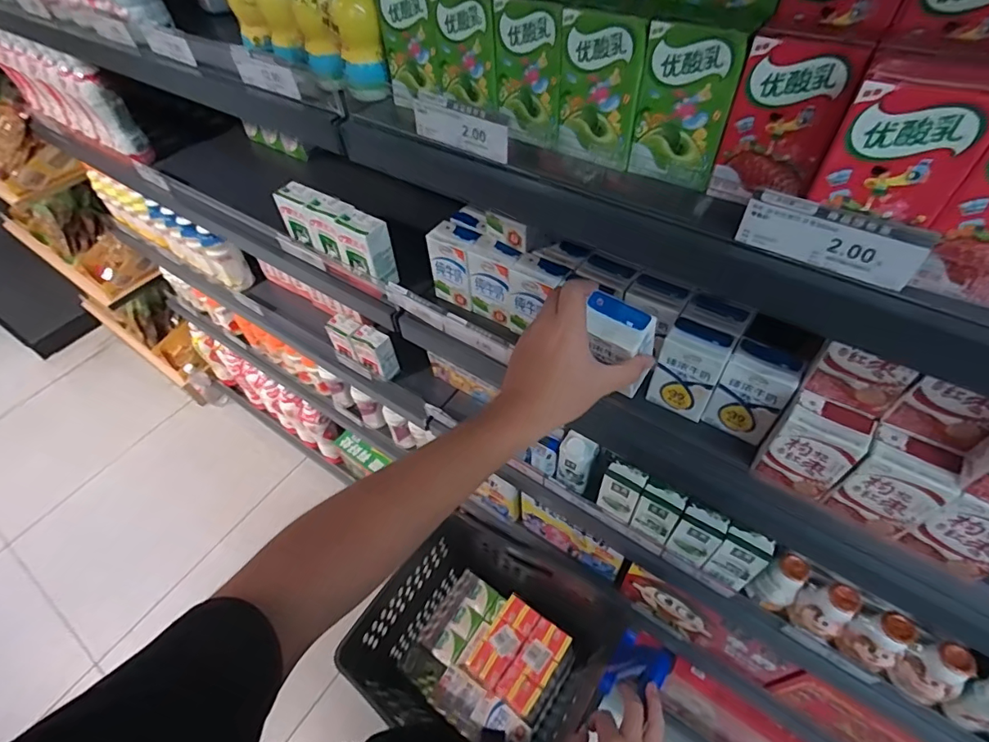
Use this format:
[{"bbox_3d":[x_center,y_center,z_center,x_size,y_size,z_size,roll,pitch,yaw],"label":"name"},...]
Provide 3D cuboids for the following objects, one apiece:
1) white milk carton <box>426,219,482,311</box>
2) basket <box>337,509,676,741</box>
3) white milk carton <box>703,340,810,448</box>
[{"bbox_3d":[-0.051,-0.143,0.675,0.061,0.103,0.044,23,57,21],"label":"white milk carton"},{"bbox_3d":[-0.017,0.565,1.042,0.423,0.216,0.384,24,57,22],"label":"basket"},{"bbox_3d":[0.272,0.020,0.523,0.063,0.113,0.048,29,59,25],"label":"white milk carton"}]

